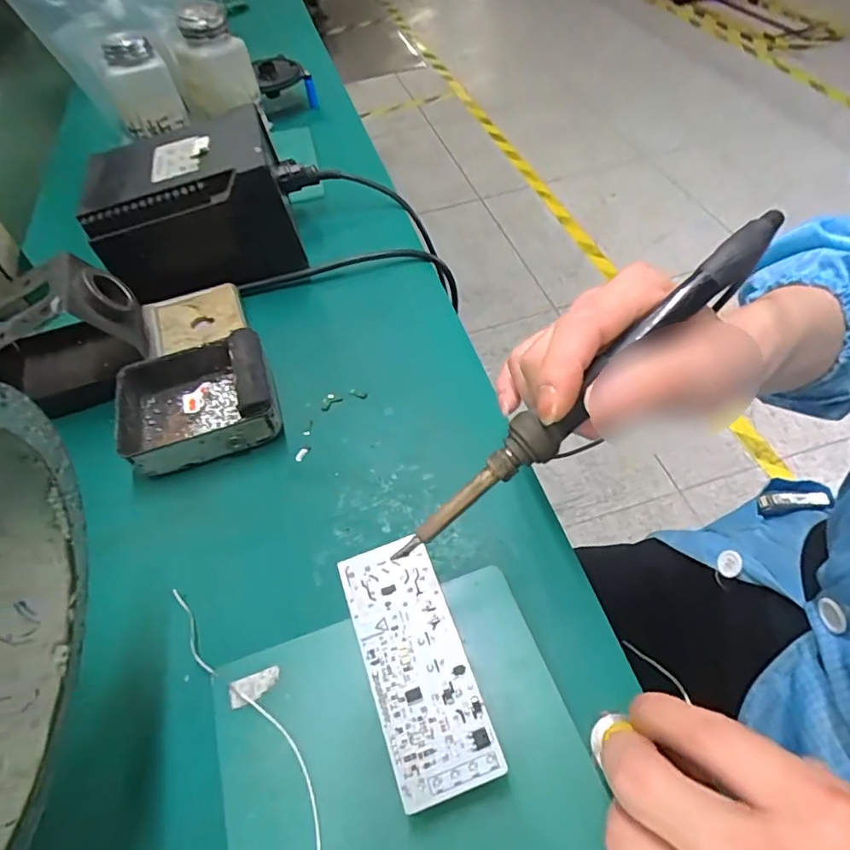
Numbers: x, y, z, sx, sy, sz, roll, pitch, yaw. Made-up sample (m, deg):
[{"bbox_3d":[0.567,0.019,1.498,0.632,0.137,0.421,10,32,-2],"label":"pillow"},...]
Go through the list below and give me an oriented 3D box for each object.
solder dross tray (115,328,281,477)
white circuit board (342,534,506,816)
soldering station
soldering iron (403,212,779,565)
[{"bbox_3d":[-0.144,-0.018,0.349,0.097,0.035,0.082,-18,52,-7],"label":"solder dross tray"},{"bbox_3d":[-0.005,0.100,0.239,0.042,0.004,0.103,-19,56,-7],"label":"white circuit board"},{"bbox_3d":[-0.183,-0.173,0.440,0.143,0.096,0.106,-18,52,-7],"label":"soldering station"},{"bbox_3d":[0.066,-0.014,0.226,0.207,0.015,0.018,-43,56,4],"label":"soldering iron"}]

